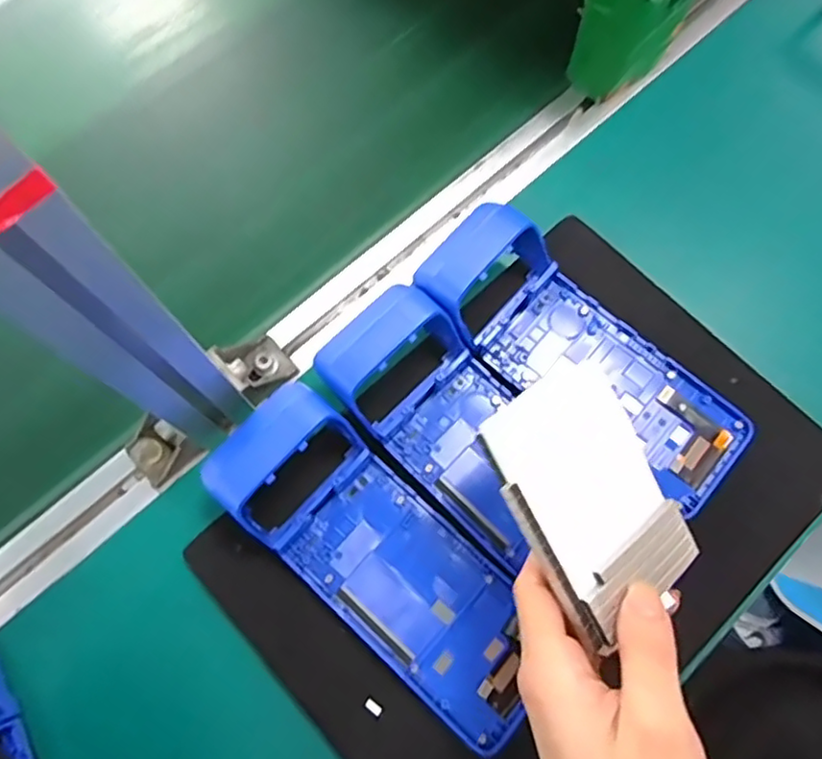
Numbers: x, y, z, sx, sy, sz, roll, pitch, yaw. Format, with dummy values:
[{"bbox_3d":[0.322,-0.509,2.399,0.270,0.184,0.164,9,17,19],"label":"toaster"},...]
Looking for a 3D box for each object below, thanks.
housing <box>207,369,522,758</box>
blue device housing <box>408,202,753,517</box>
[{"bbox_3d":[-0.015,0.102,0.365,0.224,0.039,0.082,41,78,12],"label":"housing"},{"bbox_3d":[0.109,-0.017,0.398,0.223,0.044,0.081,40,78,12],"label":"blue device housing"}]

